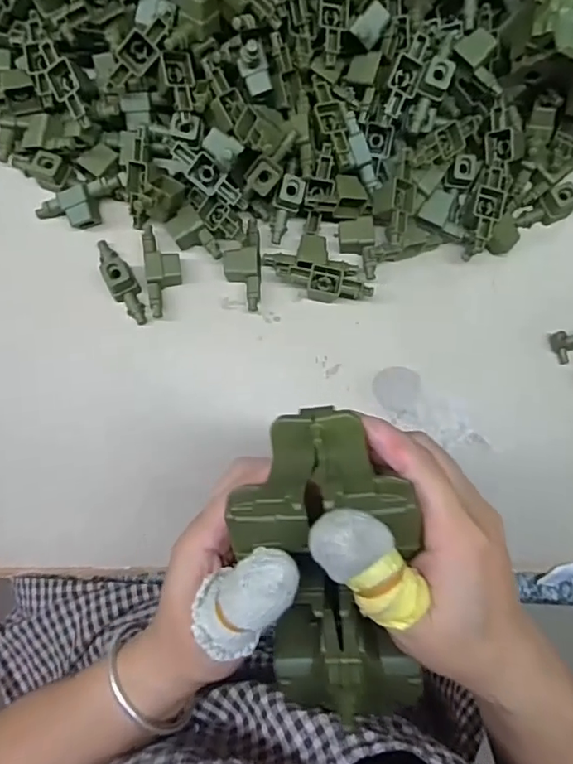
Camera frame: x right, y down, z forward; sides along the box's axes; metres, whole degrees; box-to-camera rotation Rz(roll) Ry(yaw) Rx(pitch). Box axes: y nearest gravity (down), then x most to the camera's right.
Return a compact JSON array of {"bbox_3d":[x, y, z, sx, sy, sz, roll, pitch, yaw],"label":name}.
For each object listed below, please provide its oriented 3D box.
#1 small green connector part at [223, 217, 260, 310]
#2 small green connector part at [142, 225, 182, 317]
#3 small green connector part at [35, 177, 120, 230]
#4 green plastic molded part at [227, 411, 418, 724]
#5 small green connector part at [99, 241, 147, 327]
[{"bbox_3d":[-0.031,-0.086,0.392,0.025,0.015,0.068,-1,80,-2],"label":"small green connector part"},{"bbox_3d":[-0.088,-0.081,0.391,0.023,0.013,0.067,-7,81,-3],"label":"small green connector part"},{"bbox_3d":[-0.148,-0.125,0.395,0.064,0.020,0.026,-18,81,-5],"label":"small green connector part"},{"bbox_3d":[0.021,0.099,0.269,0.080,0.047,0.168,-8,113,-4],"label":"green plastic molded part"},{"bbox_3d":[-0.117,-0.073,0.389,0.019,0.021,0.067,-30,83,-7],"label":"small green connector part"}]

